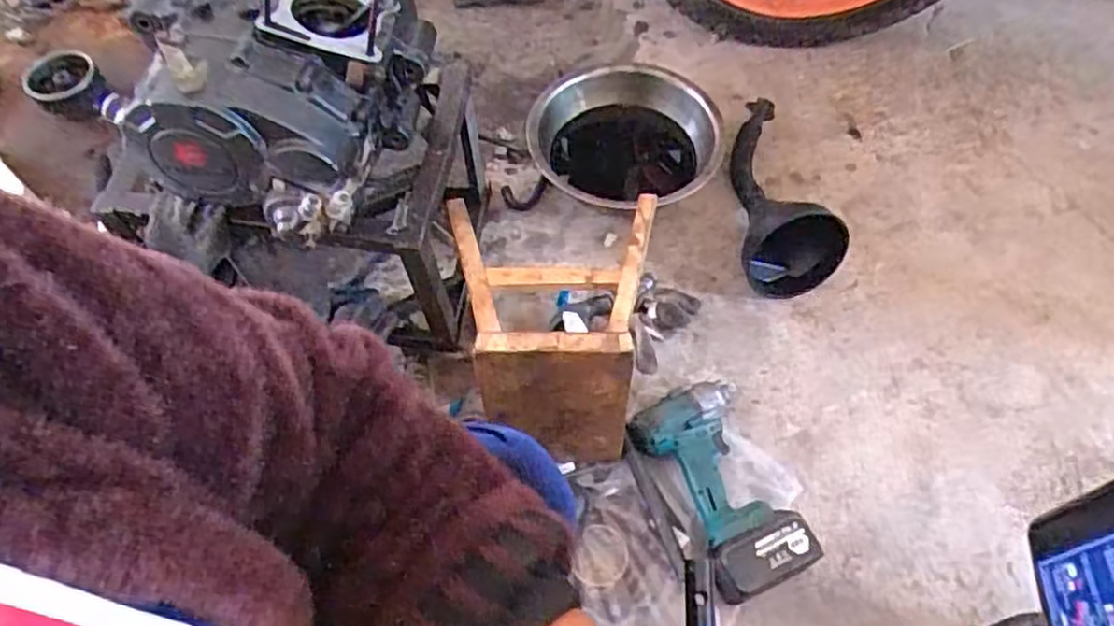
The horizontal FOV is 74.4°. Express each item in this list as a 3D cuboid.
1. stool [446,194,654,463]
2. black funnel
[{"bbox_3d":[0.001,0.015,0.852,0.229,0.239,0.250,-4,60,-2],"label":"stool"},{"bbox_3d":[0.337,-0.222,1.081,0.138,0.154,0.382,5,60,3],"label":"black funnel"}]

